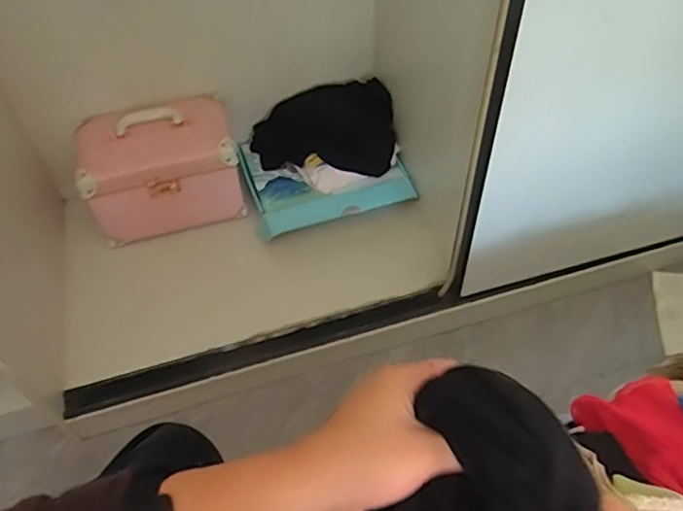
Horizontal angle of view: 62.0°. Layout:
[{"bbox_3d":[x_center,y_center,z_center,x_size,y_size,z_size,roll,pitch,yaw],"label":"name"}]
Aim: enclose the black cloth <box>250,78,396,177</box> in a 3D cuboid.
[{"bbox_3d":[-0.048,-0.296,1.344,0.339,0.116,0.209,-2,50,1],"label":"black cloth"}]

